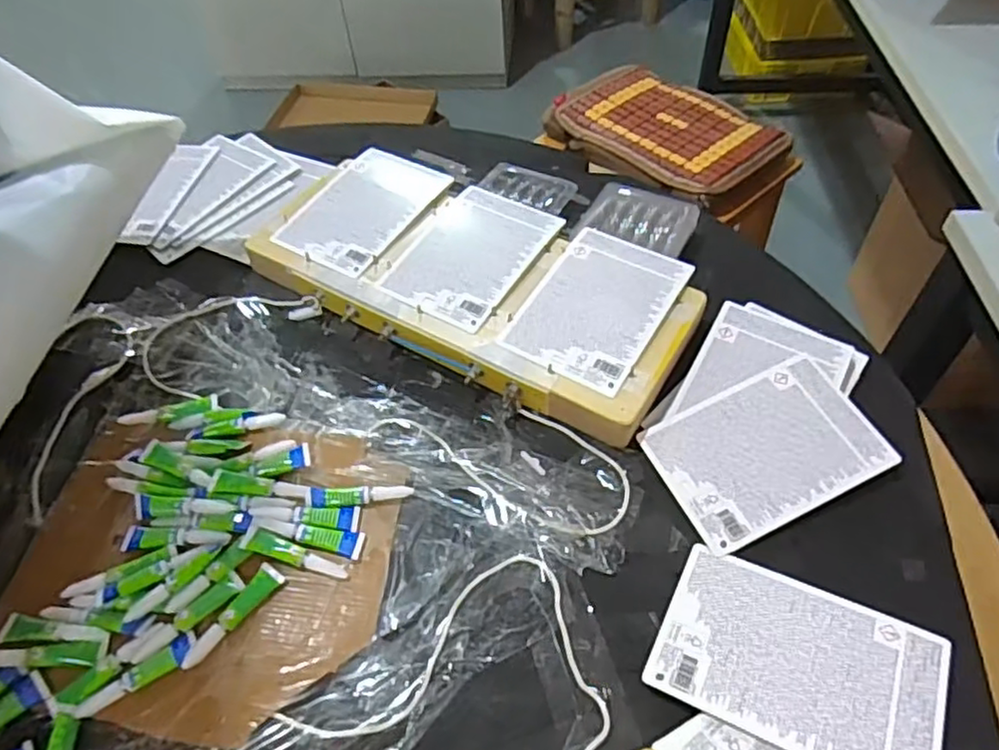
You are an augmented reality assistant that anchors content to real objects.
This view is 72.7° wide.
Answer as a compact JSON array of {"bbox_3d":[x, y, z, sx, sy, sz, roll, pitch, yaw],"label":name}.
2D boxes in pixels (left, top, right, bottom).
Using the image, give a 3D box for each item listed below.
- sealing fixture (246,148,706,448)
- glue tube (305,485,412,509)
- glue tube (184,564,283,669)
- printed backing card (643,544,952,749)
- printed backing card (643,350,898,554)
[{"bbox_3d":[-0.029,-0.102,0.661,0.428,0.040,0.209,26,58,19],"label":"sealing fixture"},{"bbox_3d":[-0.110,0.095,0.535,0.078,0.014,0.017,-7,54,-3],"label":"glue tube"},{"bbox_3d":[-0.186,0.169,0.475,0.019,0.011,0.081,28,59,20],"label":"glue tube"},{"bbox_3d":[0.195,0.187,0.445,0.168,0.004,0.114,17,48,24],"label":"printed backing card"},{"bbox_3d":[0.213,0.059,0.544,0.168,0.004,0.116,-25,59,-8],"label":"printed backing card"}]

